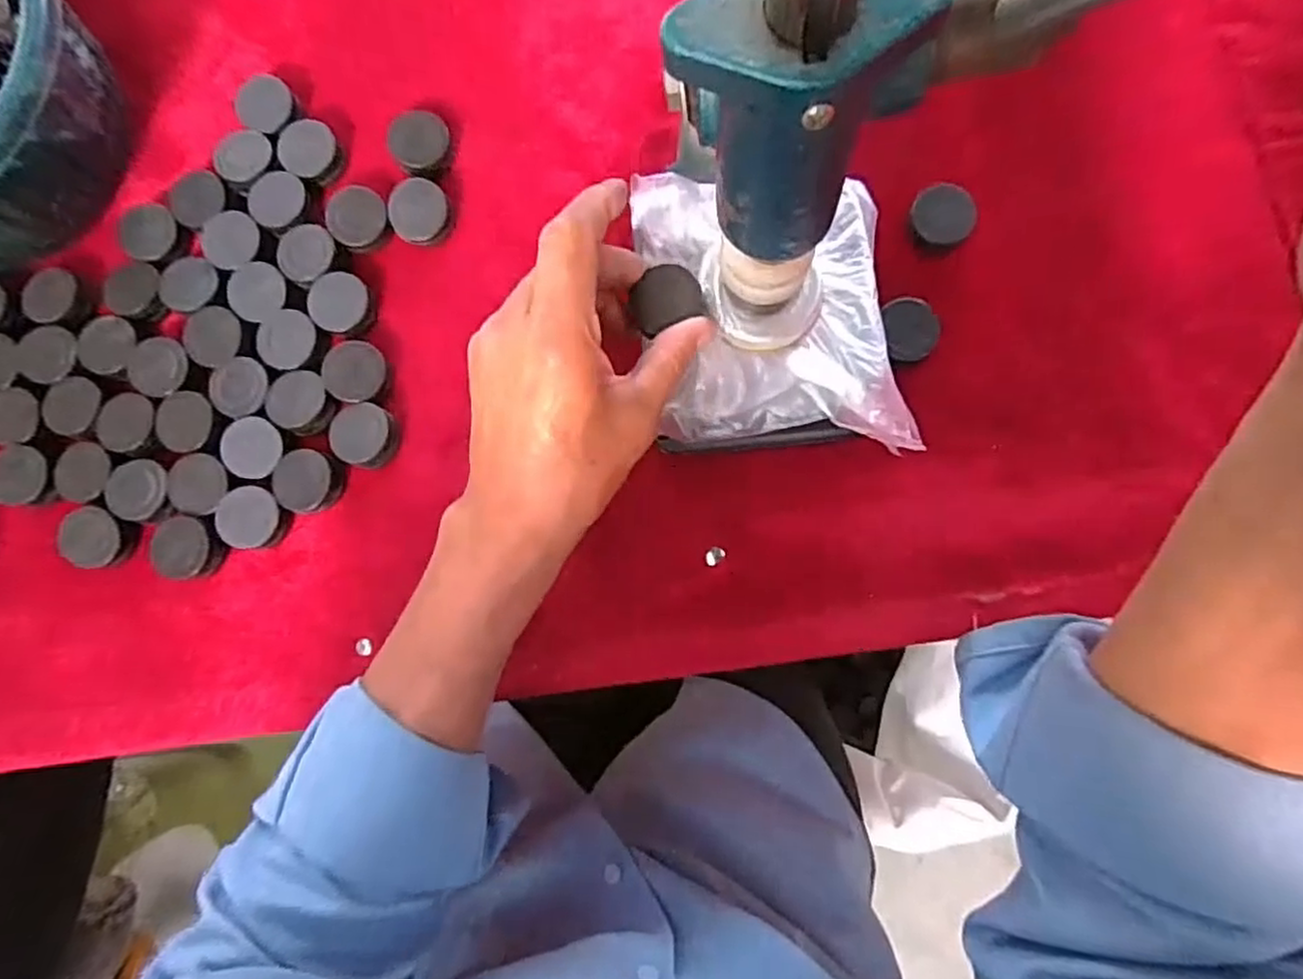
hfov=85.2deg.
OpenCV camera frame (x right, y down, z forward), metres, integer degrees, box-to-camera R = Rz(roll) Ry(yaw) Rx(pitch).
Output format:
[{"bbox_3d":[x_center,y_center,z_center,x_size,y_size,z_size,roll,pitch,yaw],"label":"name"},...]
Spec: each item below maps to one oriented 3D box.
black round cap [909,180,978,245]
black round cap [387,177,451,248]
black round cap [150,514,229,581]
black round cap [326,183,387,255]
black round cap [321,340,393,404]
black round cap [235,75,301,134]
[{"bbox_3d":[0.148,-0.139,0.362,0.031,0.014,0.031,-1,81,5],"label":"black round cap"},{"bbox_3d":[-0.128,-0.152,0.386,0.030,0.005,0.035,-7,81,4],"label":"black round cap"},{"bbox_3d":[-0.242,0.030,0.369,0.033,0.014,0.032,2,81,6],"label":"black round cap"},{"bbox_3d":[-0.159,-0.148,0.385,0.031,0.008,0.035,-43,80,-2],"label":"black round cap"},{"bbox_3d":[-0.154,-0.061,0.371,0.034,0.005,0.033,-1,81,5],"label":"black round cap"},{"bbox_3d":[-0.215,-0.214,0.398,0.031,0.010,0.034,-1,81,5],"label":"black round cap"}]

